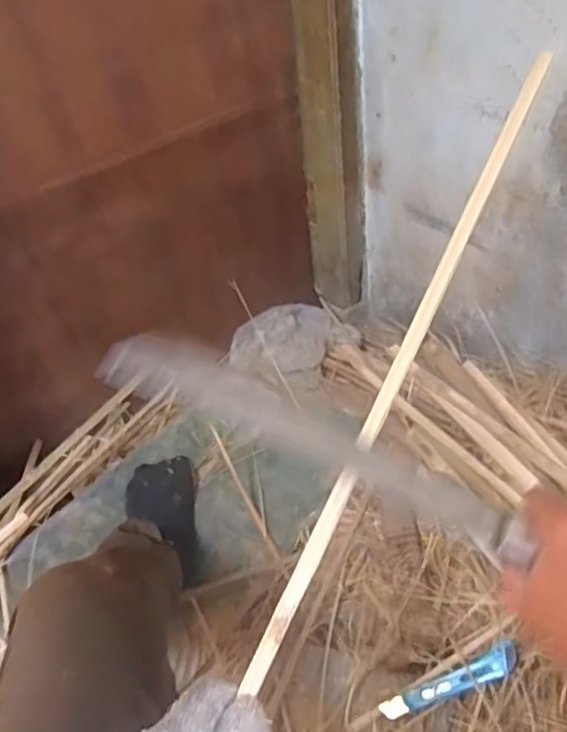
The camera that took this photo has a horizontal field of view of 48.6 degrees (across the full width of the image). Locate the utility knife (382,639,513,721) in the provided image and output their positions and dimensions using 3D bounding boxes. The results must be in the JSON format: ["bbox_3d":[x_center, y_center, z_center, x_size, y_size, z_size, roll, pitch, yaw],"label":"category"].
[{"bbox_3d":[0.194,0.374,0.739,0.171,0.012,0.033,-30,40,10],"label":"utility knife"}]

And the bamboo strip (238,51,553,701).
[{"bbox_3d":[0.090,-0.026,0.417,0.012,0.009,0.480,19,72,28],"label":"bamboo strip"}]

